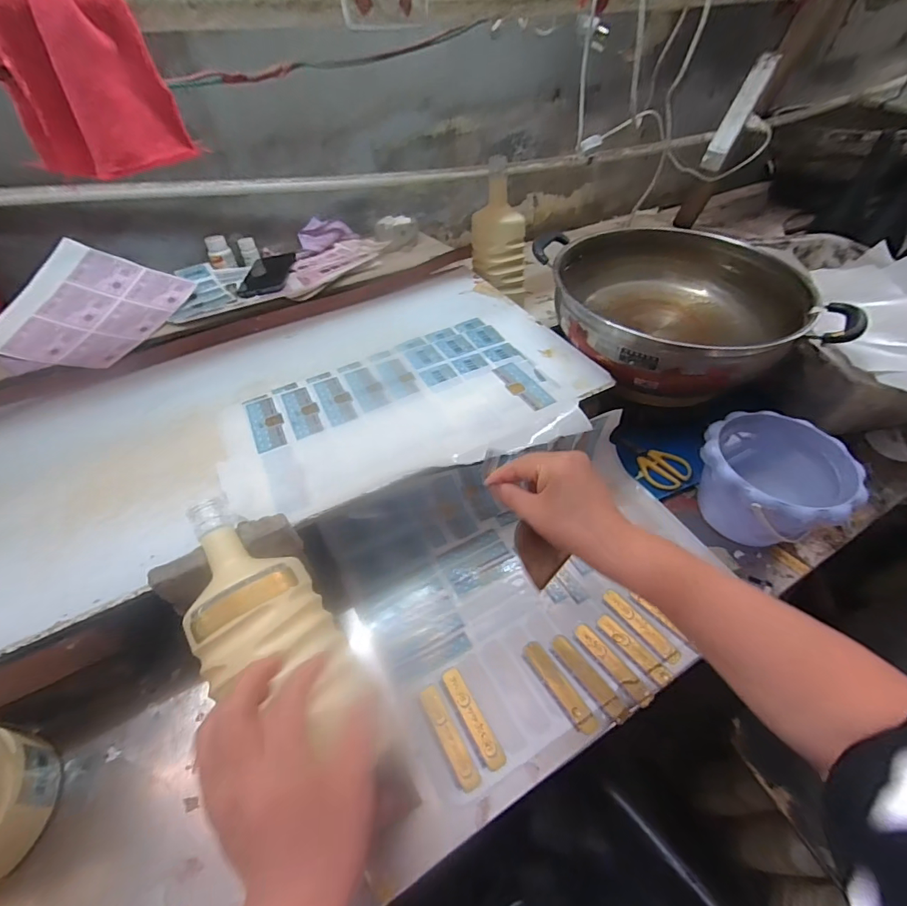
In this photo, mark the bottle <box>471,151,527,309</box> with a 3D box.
[{"bbox_3d":[0.074,-0.369,0.756,0.069,0.219,0.084,-22,31,-18],"label":"bottle"}]

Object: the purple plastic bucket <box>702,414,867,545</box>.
[{"bbox_3d":[0.372,0.041,0.541,0.148,0.118,0.149,1,51,-1],"label":"purple plastic bucket"}]

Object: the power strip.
[{"bbox_3d":[0.473,-0.560,0.734,0.039,0.172,0.035,33,19,23],"label":"power strip"}]

